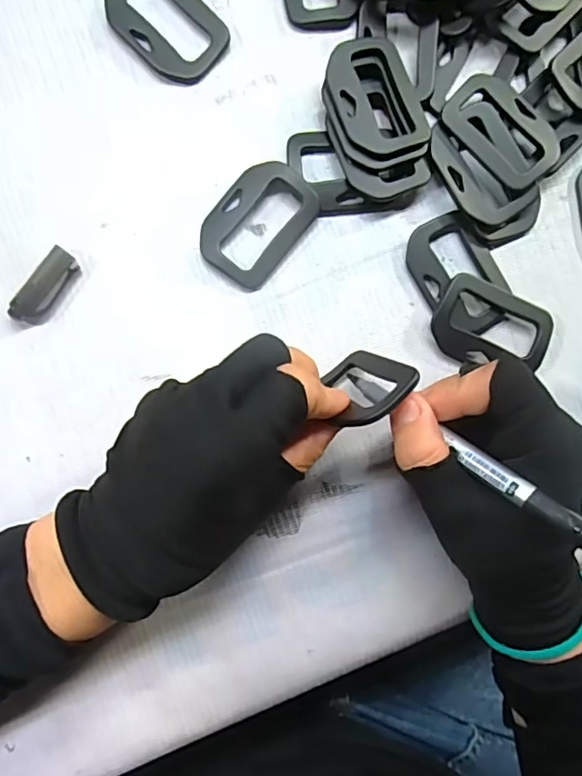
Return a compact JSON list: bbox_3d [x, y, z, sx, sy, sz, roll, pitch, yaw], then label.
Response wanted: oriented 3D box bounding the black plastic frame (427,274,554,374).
[{"bbox_3d":[0.102,-0.030,0.273,0.060,0.005,0.044,29,83,-4],"label":"black plastic frame"}]

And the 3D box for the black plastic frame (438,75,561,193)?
[{"bbox_3d":[0.107,-0.131,0.272,0.060,0.006,0.040,45,85,1],"label":"black plastic frame"}]

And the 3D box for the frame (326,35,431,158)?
[{"bbox_3d":[0.042,-0.146,0.265,0.042,0.006,0.066,-21,88,-9],"label":"frame"}]

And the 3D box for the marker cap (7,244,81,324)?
[{"bbox_3d":[-0.116,-0.048,0.256,0.016,0.008,0.039,32,85,-3],"label":"marker cap"}]

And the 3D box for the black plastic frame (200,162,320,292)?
[{"bbox_3d":[-0.017,-0.083,0.267,0.042,0.009,0.061,38,85,-3],"label":"black plastic frame"}]

